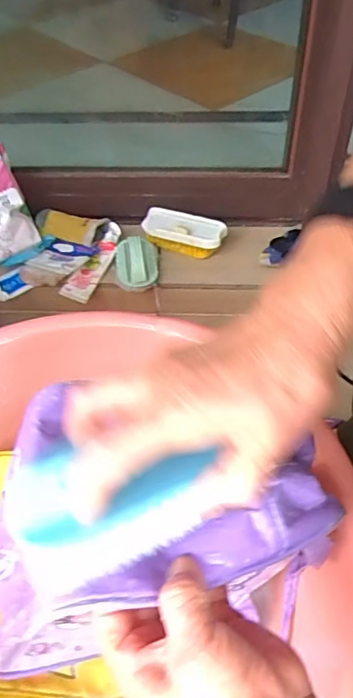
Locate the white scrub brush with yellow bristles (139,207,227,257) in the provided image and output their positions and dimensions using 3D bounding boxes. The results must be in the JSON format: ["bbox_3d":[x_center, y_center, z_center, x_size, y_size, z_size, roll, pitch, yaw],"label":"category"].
[{"bbox_3d":[0.012,-0.185,0.788,0.132,0.042,0.059,16,51,16],"label":"white scrub brush with yellow bristles"}]

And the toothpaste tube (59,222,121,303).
[{"bbox_3d":[-0.126,-0.140,0.770,0.040,0.026,0.142,20,67,19],"label":"toothpaste tube"}]

